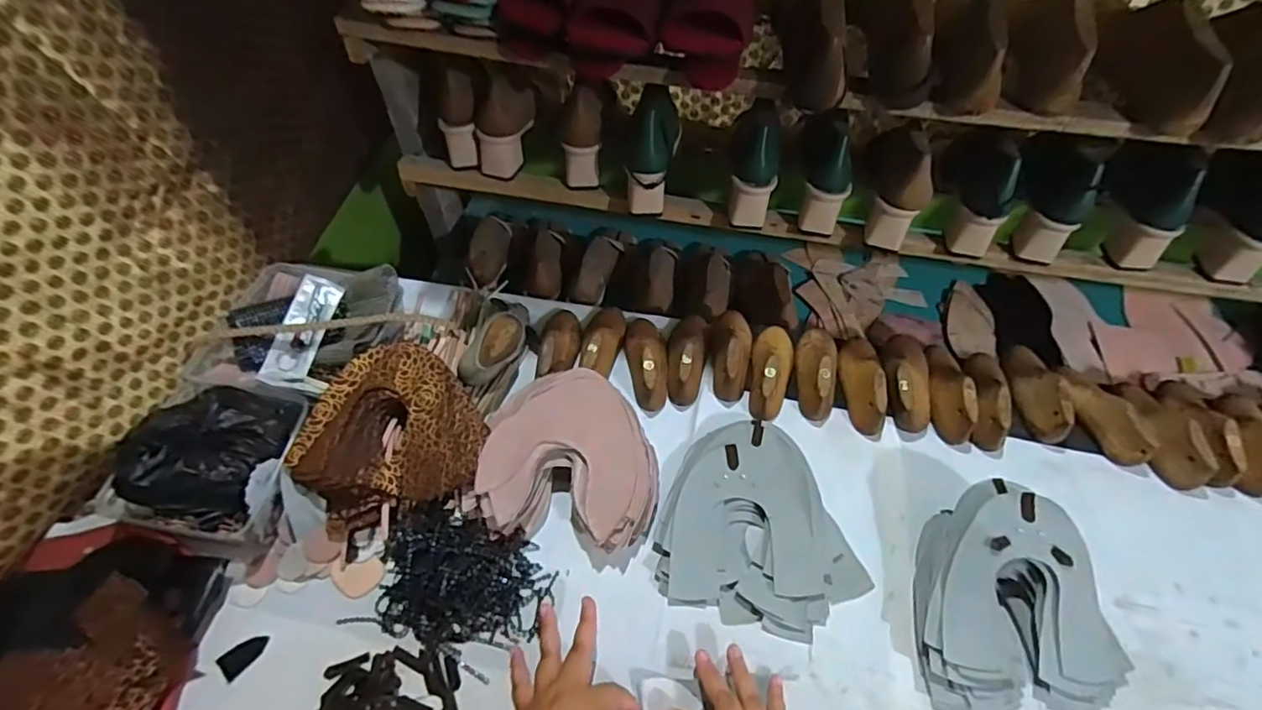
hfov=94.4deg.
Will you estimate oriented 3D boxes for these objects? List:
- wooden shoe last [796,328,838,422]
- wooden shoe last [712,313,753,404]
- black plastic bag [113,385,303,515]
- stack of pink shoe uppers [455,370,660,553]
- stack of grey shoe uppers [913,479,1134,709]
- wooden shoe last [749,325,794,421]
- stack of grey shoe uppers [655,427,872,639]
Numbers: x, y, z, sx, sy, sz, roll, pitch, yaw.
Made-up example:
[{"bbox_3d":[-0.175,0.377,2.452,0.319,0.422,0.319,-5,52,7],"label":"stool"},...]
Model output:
[{"bbox_3d":[0.235,0.012,0.731,0.052,0.045,0.136,10,55,7],"label":"wooden shoe last"},{"bbox_3d":[0.132,-0.013,0.755,0.056,0.045,0.142,11,55,8],"label":"wooden shoe last"},{"bbox_3d":[-0.430,0.094,0.607,0.122,0.059,0.148,10,54,8],"label":"black plastic bag"},{"bbox_3d":[-0.064,0.110,0.648,0.193,0.056,0.188,8,54,5],"label":"stack of pink shoe uppers"},{"bbox_3d":[0.368,0.227,0.558,0.188,0.079,0.192,-1,54,-1],"label":"stack of grey shoe uppers"},{"bbox_3d":[0.177,0.014,0.734,0.054,0.046,0.146,15,55,10],"label":"wooden shoe last"},{"bbox_3d":[0.143,0.176,0.623,0.205,0.027,0.208,15,55,10],"label":"stack of grey shoe uppers"}]

